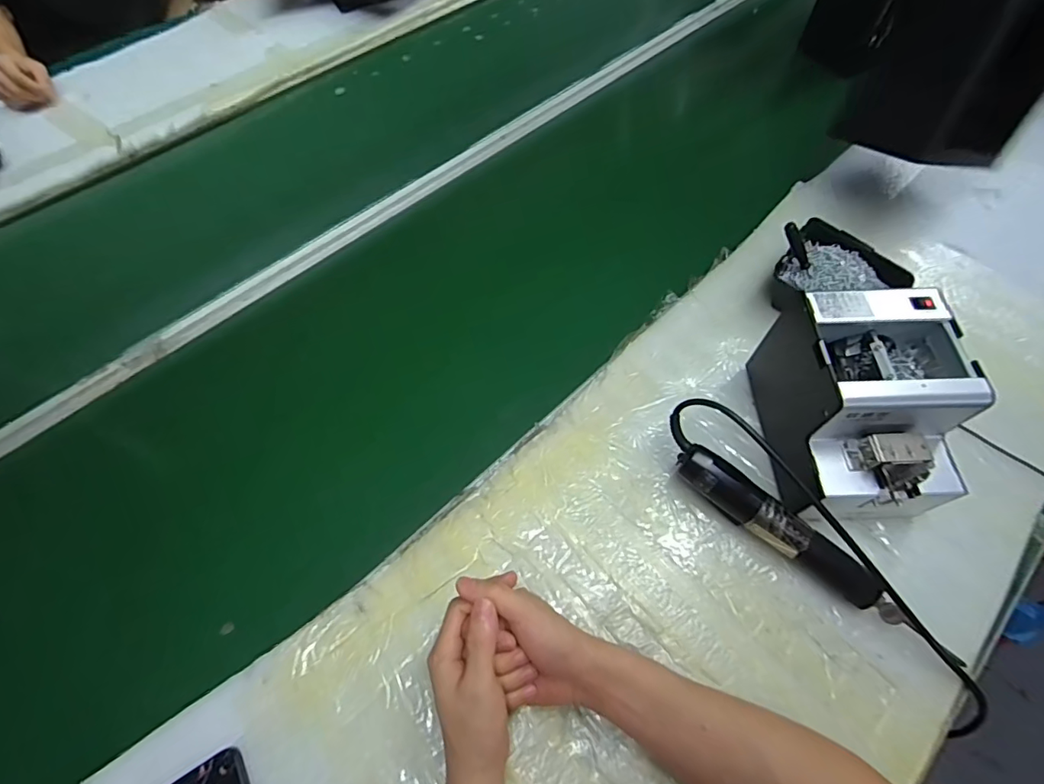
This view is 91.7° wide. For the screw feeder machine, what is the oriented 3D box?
[{"bbox_3d":[0.320,0.015,0.484,0.128,0.146,0.173,-3,60,1],"label":"screw feeder machine"}]

